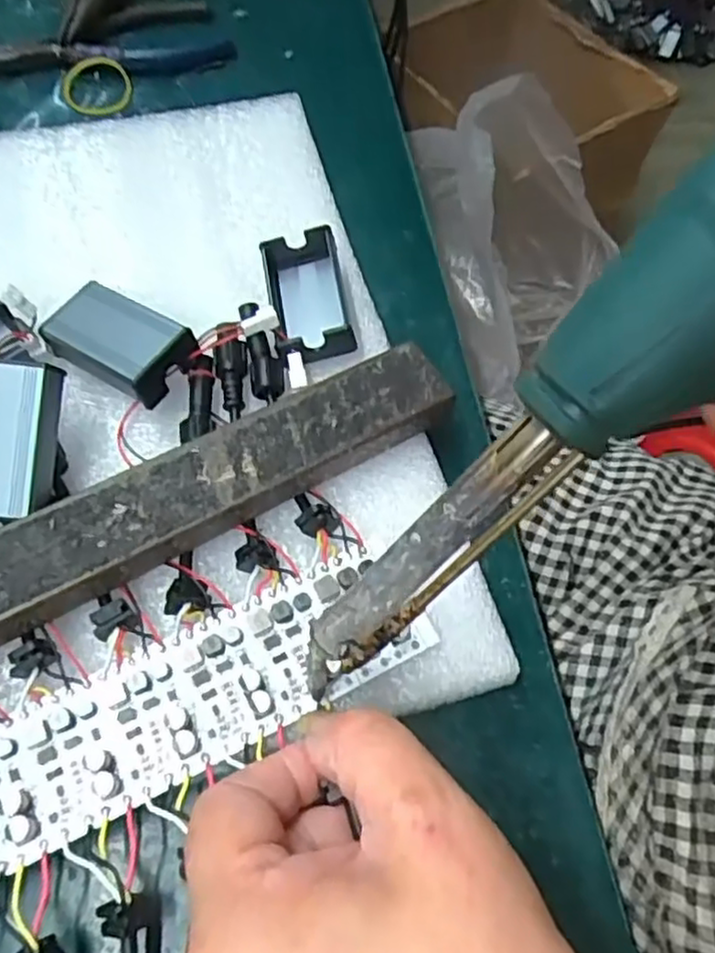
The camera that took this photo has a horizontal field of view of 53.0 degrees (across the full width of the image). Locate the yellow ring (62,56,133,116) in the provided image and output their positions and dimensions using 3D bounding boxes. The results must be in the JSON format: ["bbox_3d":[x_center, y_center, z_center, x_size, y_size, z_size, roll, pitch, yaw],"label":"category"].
[{"bbox_3d":[-0.129,-0.193,0.356,0.034,0.025,0.004,-16,20,6],"label":"yellow ring"}]

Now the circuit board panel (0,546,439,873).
[{"bbox_3d":[-0.061,0.072,0.211,0.166,0.009,0.040,-24,66,-17],"label":"circuit board panel"}]

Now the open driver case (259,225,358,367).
[{"bbox_3d":[-0.019,-0.069,0.278,0.029,0.018,0.054,-8,63,-9],"label":"open driver case"}]

